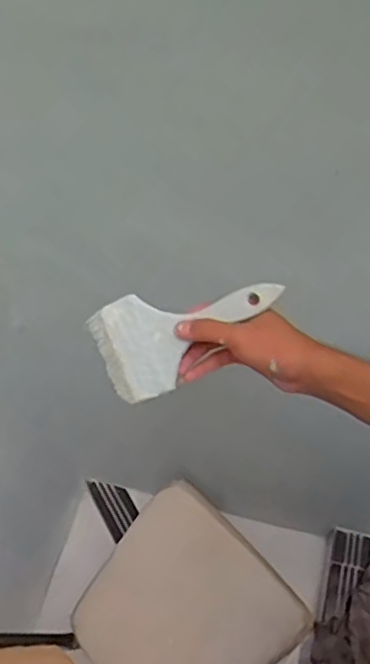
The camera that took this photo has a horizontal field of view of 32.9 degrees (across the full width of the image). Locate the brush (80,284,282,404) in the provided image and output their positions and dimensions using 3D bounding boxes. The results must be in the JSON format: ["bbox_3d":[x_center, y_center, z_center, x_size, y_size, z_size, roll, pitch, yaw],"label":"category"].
[{"bbox_3d":[-0.002,-0.004,0.599,0.190,0.012,0.098,-25,95,21],"label":"brush"}]

